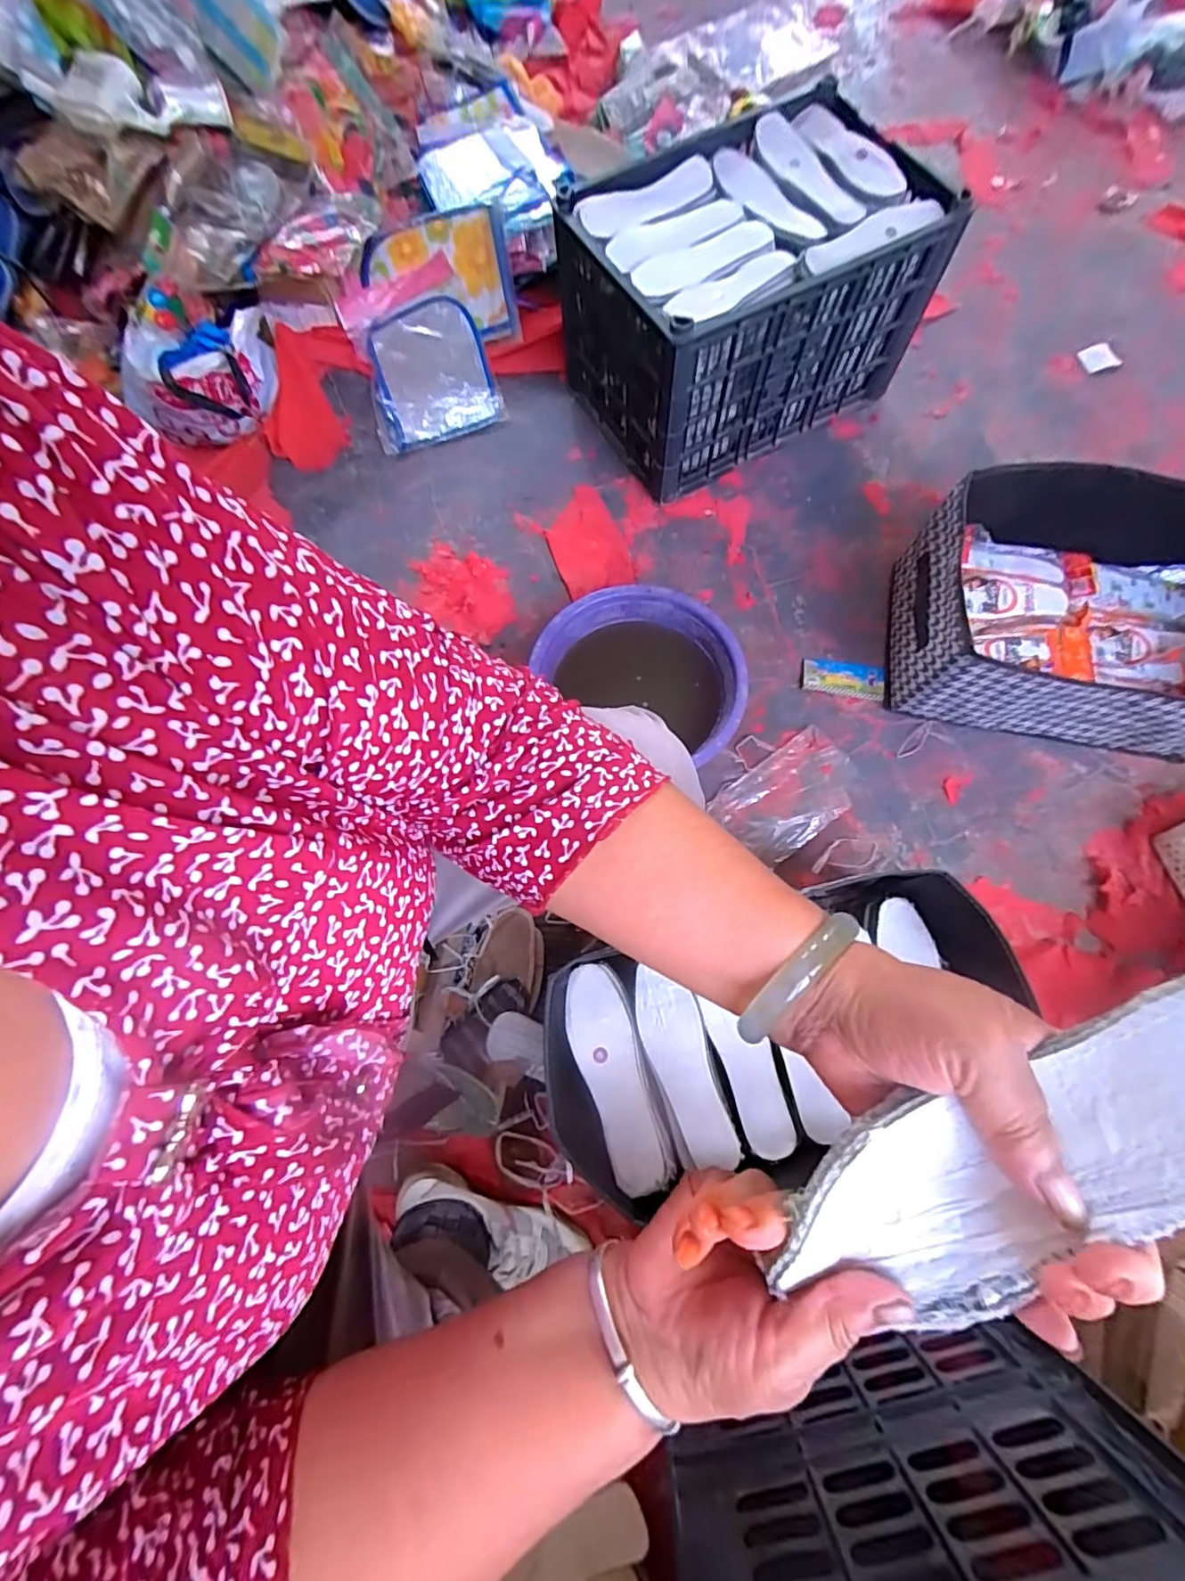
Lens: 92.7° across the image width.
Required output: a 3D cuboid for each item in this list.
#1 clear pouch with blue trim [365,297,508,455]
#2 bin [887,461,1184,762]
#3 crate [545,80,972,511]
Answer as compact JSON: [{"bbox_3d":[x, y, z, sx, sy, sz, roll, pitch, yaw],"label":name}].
[{"bbox_3d":[-0.312,-0.791,1.075,0.232,0.074,0.295,-15,74,-2],"label":"clear pouch with blue trim"},{"bbox_3d":[0.688,-0.240,0.793,0.454,0.187,0.326,9,74,5],"label":"bin"},{"bbox_3d":[0.232,-0.779,0.910,0.472,0.277,0.342,-28,75,-6],"label":"crate"}]

